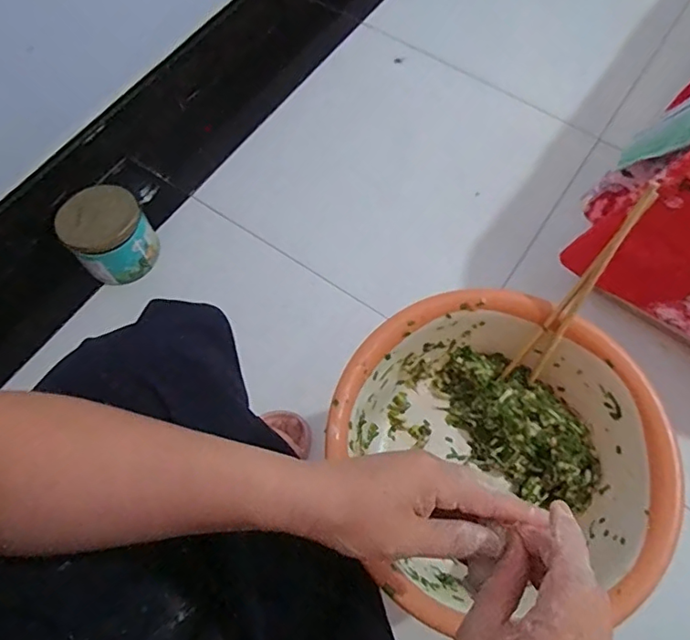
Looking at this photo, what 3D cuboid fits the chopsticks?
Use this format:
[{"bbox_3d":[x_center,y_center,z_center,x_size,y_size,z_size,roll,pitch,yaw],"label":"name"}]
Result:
[{"bbox_3d":[0.206,-0.021,0.475,0.028,0.215,0.016,31,38,12],"label":"chopsticks"}]

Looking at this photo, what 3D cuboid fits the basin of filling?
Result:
[{"bbox_3d":[0.136,0.117,0.501,0.280,0.108,0.256,0,67,0],"label":"basin of filling"}]

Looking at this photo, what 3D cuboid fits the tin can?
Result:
[{"bbox_3d":[-0.404,-0.148,0.929,0.126,0.129,0.134,0,67,0],"label":"tin can"}]

